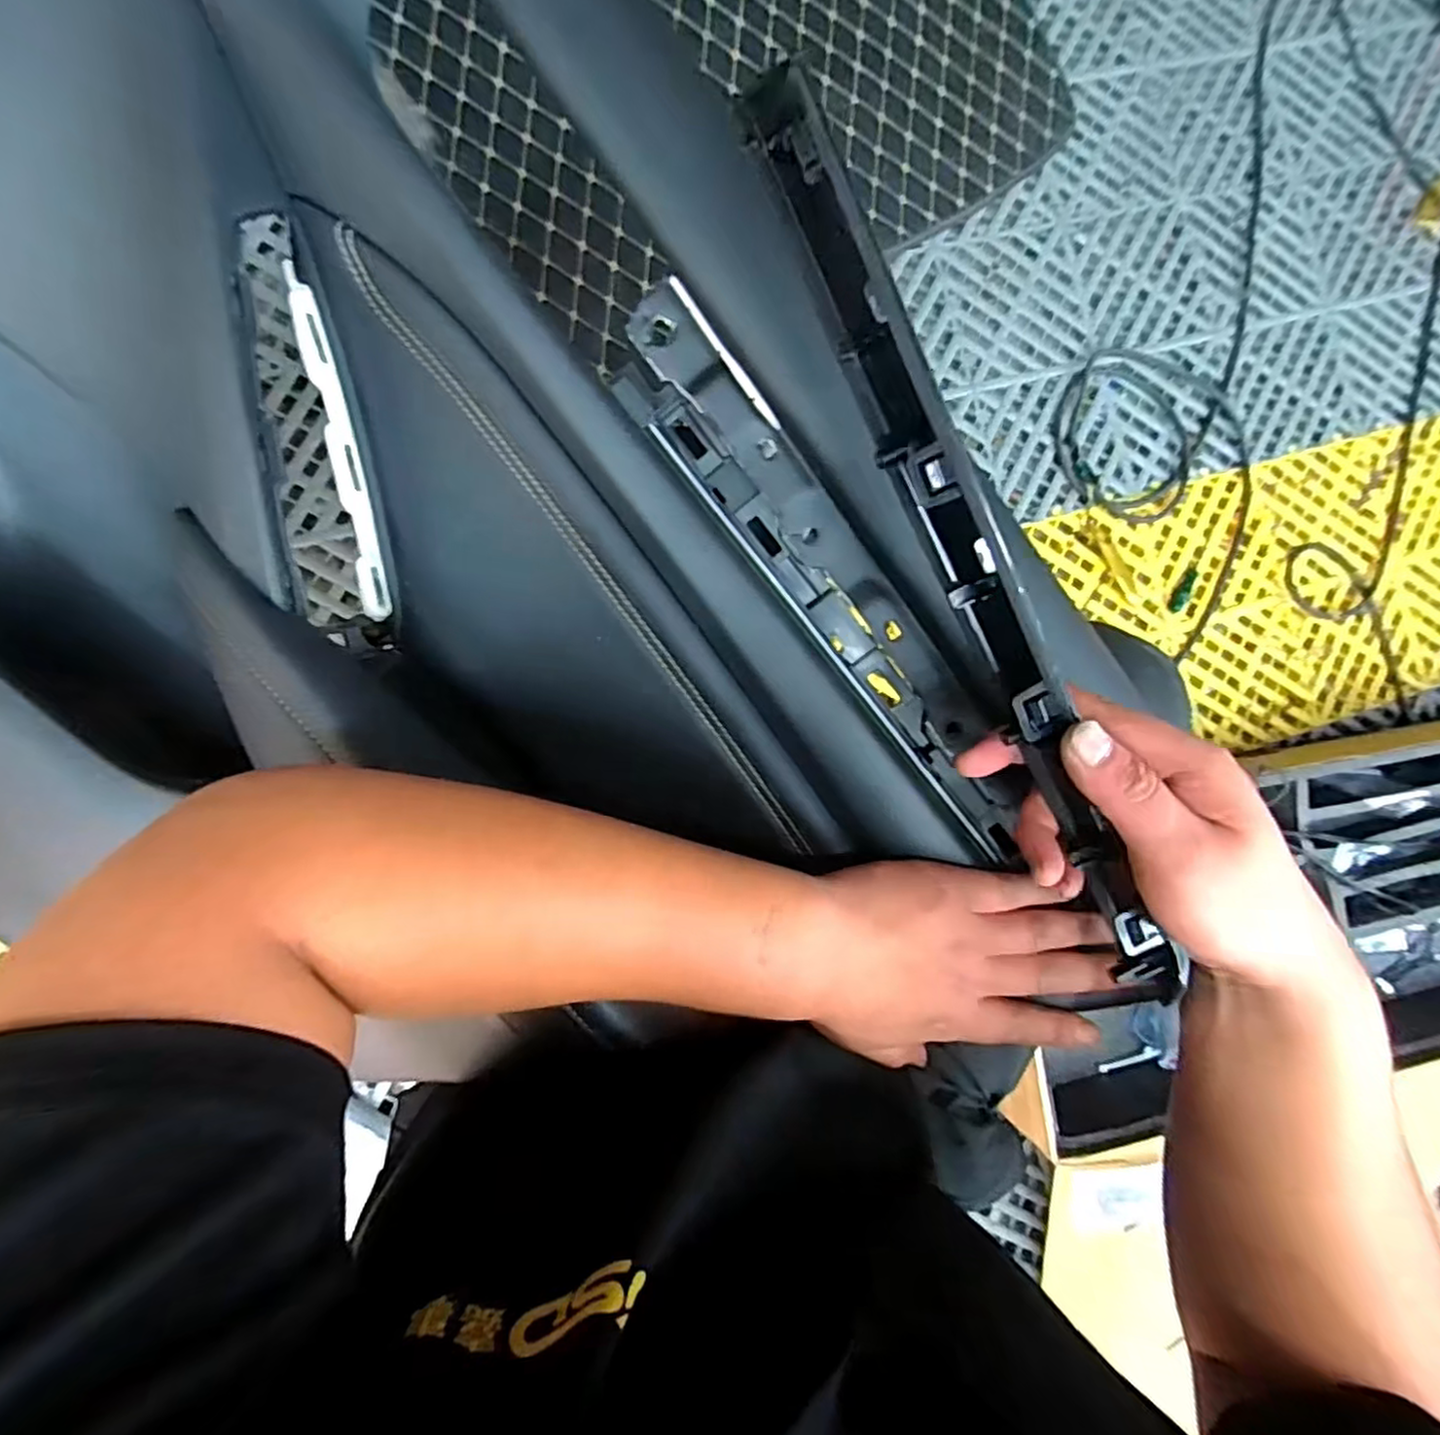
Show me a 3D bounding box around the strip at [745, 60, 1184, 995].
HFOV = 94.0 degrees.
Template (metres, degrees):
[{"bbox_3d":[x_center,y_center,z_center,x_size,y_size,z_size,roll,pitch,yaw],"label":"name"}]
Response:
[{"bbox_3d":[0.108,-0.052,0.283,0.020,0.046,0.402,-29,100,-8],"label":"strip"}]

